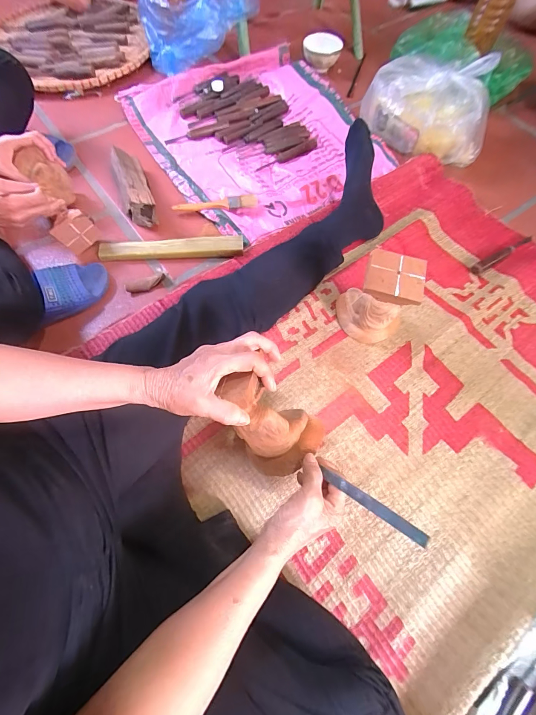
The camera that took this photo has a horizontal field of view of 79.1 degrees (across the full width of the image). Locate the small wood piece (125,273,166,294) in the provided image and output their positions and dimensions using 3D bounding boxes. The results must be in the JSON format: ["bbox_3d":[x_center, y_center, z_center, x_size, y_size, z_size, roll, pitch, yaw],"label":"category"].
[{"bbox_3d":[-0.235,-0.143,0.624,0.078,0.006,0.031,-21,68,-7],"label":"small wood piece"}]

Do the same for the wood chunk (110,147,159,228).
[{"bbox_3d":[-0.290,-0.359,0.692,0.072,0.063,0.193,-24,69,-9],"label":"wood chunk"}]

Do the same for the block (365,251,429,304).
[{"bbox_3d":[0.175,-0.109,0.446,0.079,0.018,0.070,14,67,6],"label":"block"}]

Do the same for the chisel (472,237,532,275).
[{"bbox_3d":[0.480,-0.211,0.659,0.158,0.018,0.019,-28,69,-10],"label":"chisel"}]

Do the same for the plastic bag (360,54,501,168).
[{"bbox_3d":[0.370,-0.562,0.735,0.250,0.122,0.203,-8,67,-2],"label":"plastic bag"}]

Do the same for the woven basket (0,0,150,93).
[{"bbox_3d":[-0.561,-0.915,0.936,0.468,0.067,0.392,34,71,13],"label":"woven basket"}]

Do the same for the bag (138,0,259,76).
[{"bbox_3d":[-0.204,-0.906,0.864,0.269,0.168,0.243,-28,70,-12],"label":"bag"}]

